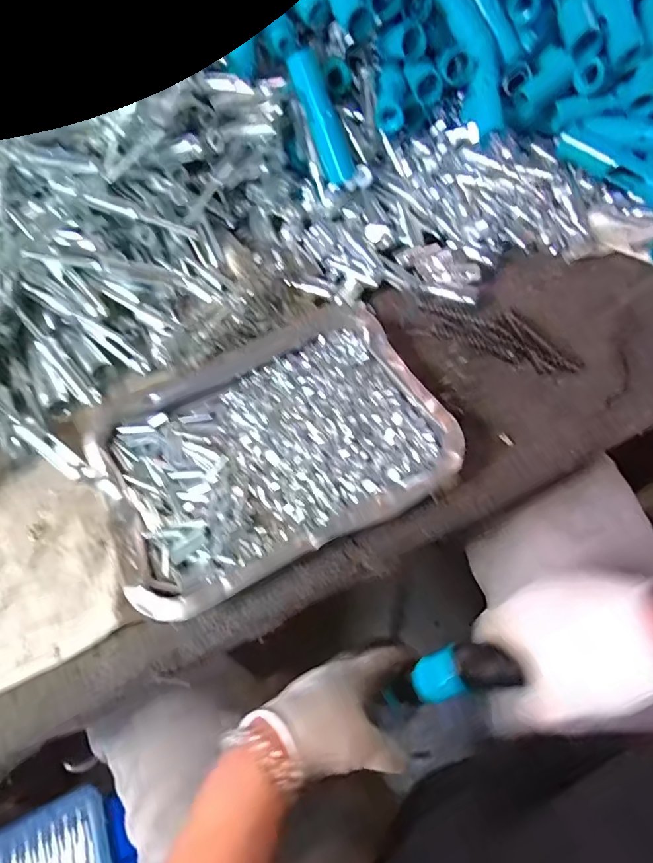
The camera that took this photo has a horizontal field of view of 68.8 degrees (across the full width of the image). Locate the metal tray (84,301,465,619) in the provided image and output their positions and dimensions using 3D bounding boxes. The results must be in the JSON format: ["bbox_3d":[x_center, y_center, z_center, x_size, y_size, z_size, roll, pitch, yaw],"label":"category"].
[{"bbox_3d":[-0.045,0.003,0.371,0.244,0.028,0.199,-25,63,-10],"label":"metal tray"}]

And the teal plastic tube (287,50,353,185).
[{"bbox_3d":[-0.004,-0.326,0.499,0.027,0.120,0.023,-32,26,-14],"label":"teal plastic tube"}]

